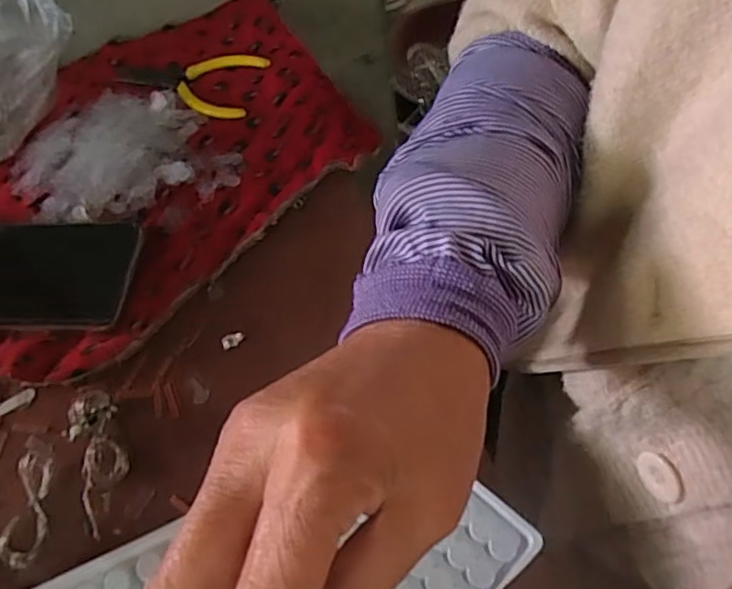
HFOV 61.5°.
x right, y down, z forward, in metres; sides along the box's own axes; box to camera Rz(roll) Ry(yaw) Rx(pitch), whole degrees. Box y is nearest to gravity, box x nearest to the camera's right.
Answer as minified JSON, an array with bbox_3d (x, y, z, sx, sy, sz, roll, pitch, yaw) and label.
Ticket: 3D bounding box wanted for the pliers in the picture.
[{"bbox_3d":[-0.141,-0.167,0.471,0.121,0.006,0.060,11,62,14],"label":"pliers"}]

